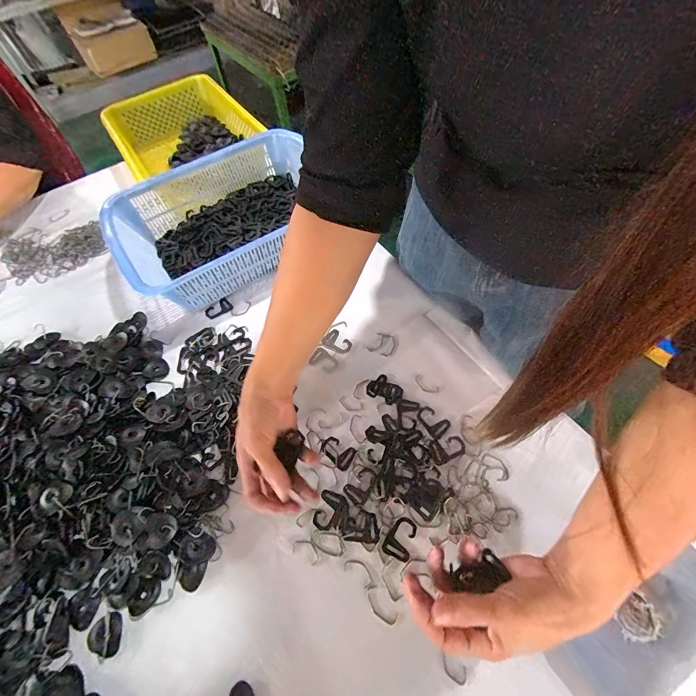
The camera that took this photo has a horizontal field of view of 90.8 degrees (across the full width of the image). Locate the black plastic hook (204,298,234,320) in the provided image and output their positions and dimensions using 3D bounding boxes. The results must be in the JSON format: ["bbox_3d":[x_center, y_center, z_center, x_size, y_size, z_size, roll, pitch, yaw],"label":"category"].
[{"bbox_3d":[-0.210,-0.063,0.557,0.041,0.006,0.031,-37,63,-17],"label":"black plastic hook"}]

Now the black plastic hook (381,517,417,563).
[{"bbox_3d":[0.058,0.209,0.379,0.029,0.004,0.042,23,63,17],"label":"black plastic hook"}]

